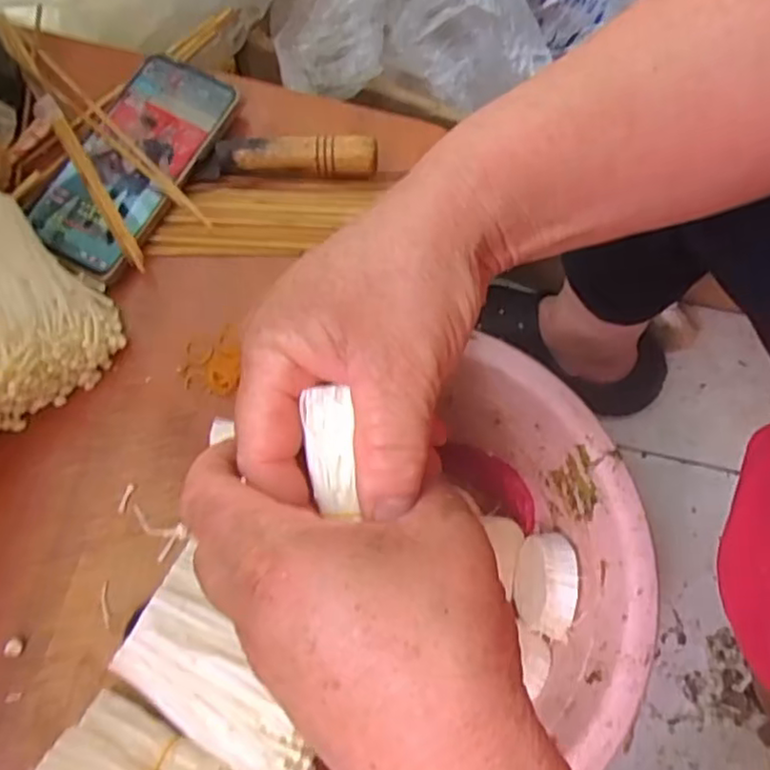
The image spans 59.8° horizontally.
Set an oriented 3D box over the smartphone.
[{"bbox_3d":[-0.165,-0.147,0.440,0.078,0.011,0.156,26,76,7],"label":"smartphone"}]

